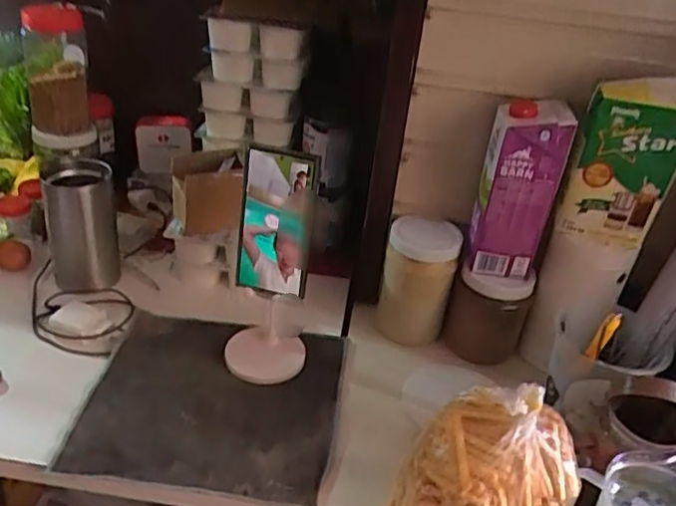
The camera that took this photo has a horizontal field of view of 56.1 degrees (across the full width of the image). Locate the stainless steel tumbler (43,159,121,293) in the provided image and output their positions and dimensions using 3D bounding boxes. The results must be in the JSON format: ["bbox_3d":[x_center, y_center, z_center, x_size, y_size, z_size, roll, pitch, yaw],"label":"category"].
[{"bbox_3d":[-0.338,-0.035,0.840,0.085,0.152,0.089,-7,34,-19],"label":"stainless steel tumbler"}]

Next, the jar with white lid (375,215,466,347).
[{"bbox_3d":[0.099,0.042,0.813,0.085,0.151,0.087,4,32,-2],"label":"jar with white lid"}]

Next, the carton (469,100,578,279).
[{"bbox_3d":[0.206,-0.072,0.735,0.085,0.194,0.066,13,33,12],"label":"carton"}]

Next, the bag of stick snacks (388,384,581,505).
[{"bbox_3d":[0.127,0.197,0.556,0.152,0.161,0.101,13,33,10],"label":"bag of stick snacks"}]

